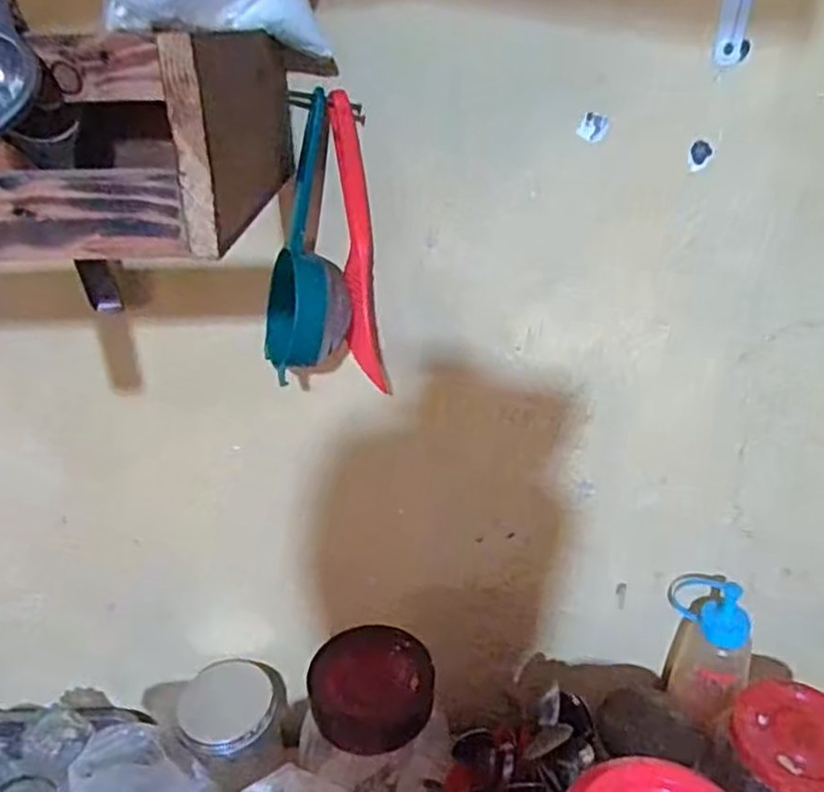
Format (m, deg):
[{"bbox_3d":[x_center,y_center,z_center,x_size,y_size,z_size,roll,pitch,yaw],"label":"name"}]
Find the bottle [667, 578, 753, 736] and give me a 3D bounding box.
[{"bbox_3d":[0.280,0.240,0.677,0.074,0.134,0.049,12,5,21],"label":"bottle"}]

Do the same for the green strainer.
[{"bbox_3d":[-0.074,-0.100,0.468,0.058,0.167,0.082,-6,30,-10],"label":"green strainer"}]

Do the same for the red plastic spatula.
[{"bbox_3d":[-0.035,-0.098,0.501,0.031,0.211,0.029,-1,30,-1],"label":"red plastic spatula"}]

